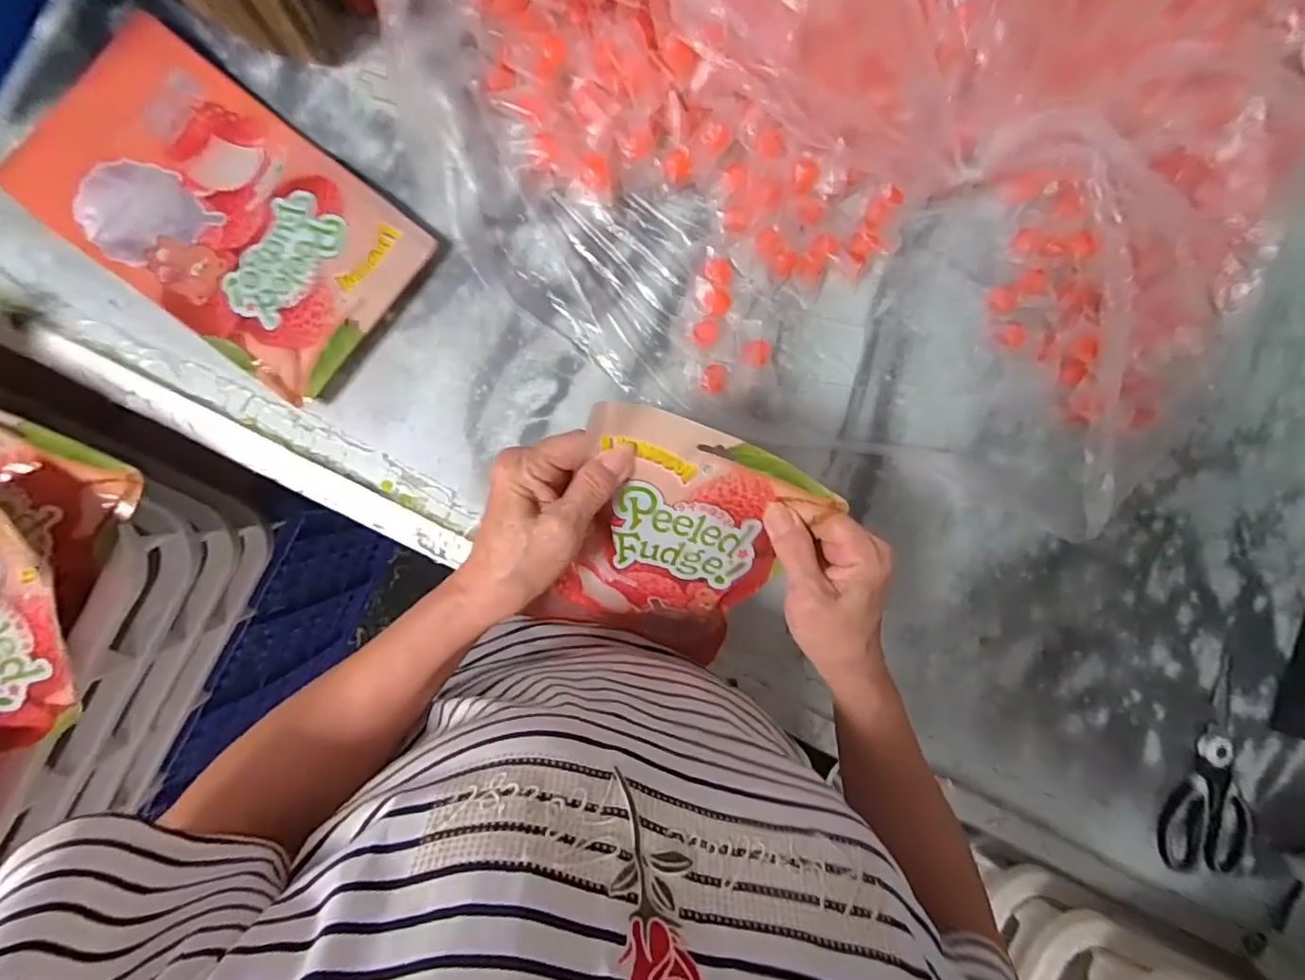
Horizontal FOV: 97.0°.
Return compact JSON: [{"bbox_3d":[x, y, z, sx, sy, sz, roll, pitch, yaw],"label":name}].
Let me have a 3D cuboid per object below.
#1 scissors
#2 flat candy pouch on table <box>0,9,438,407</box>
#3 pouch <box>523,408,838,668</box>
[{"bbox_3d":[0.505,0.251,0.516,0.084,0.011,0.181,6,91,-6],"label":"scissors"},{"bbox_3d":[-0.302,-0.192,0.409,0.244,0.022,0.153,37,88,-6],"label":"flat candy pouch on table"},{"bbox_3d":[0.008,0.045,0.373,0.135,0.023,0.194,19,130,-6],"label":"pouch"}]

